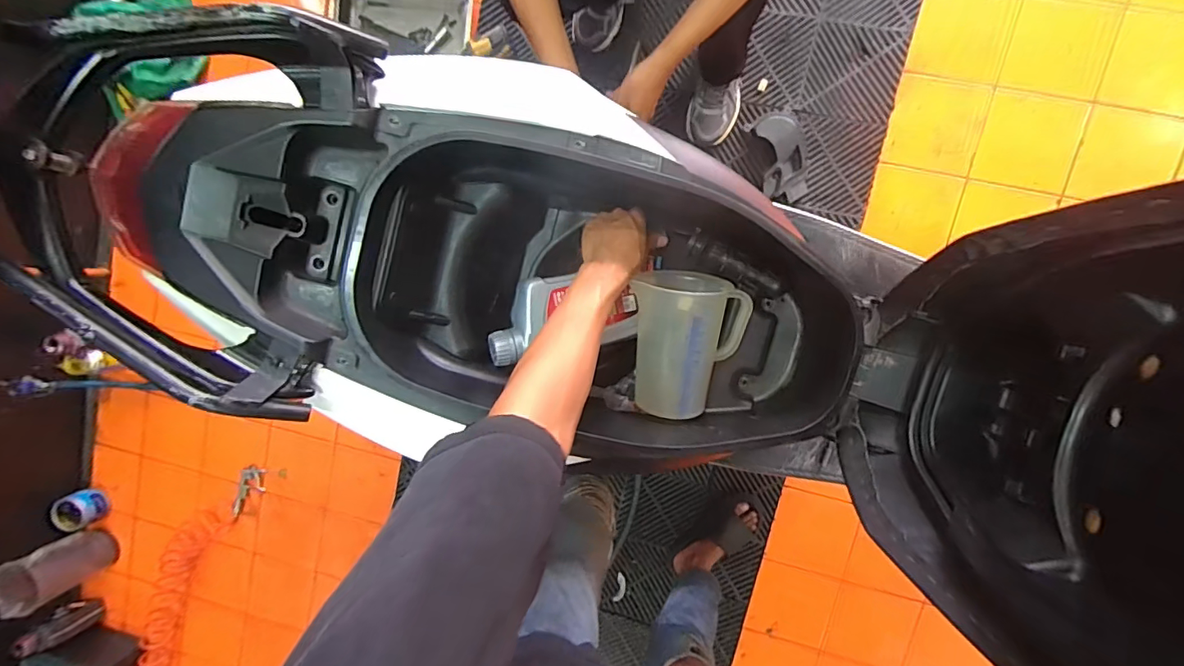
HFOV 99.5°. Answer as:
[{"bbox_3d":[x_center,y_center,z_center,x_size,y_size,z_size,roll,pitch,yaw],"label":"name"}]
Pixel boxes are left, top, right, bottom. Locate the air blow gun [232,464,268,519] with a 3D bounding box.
[{"bbox_3d":[-0.969,0.457,1.424,0.061,0.029,0.166,18,99,5],"label":"air blow gun"}]

